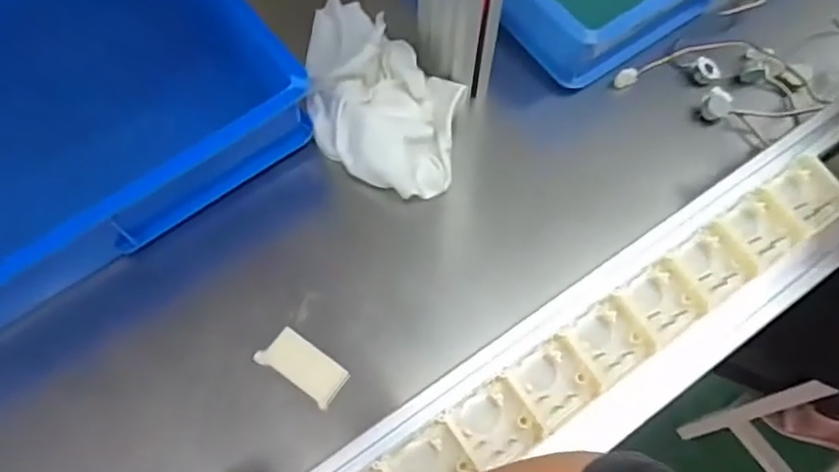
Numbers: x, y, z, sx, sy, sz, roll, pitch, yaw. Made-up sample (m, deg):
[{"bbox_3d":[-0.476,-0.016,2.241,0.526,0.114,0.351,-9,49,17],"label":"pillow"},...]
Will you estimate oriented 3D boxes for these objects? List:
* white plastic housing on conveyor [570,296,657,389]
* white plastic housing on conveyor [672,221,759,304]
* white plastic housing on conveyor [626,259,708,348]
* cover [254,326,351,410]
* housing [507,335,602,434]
[{"bbox_3d":[0.135,0.073,0.432,0.050,0.016,0.046,-31,69,-14],"label":"white plastic housing on conveyor"},{"bbox_3d":[0.215,0.023,0.457,0.047,0.027,0.046,-33,70,-14],"label":"white plastic housing on conveyor"},{"bbox_3d":[0.175,0.048,0.444,0.047,0.019,0.047,-31,69,-13],"label":"white plastic housing on conveyor"},{"bbox_3d":[-0.102,0.114,0.542,0.078,0.008,0.038,32,69,13],"label":"cover"},{"bbox_3d":[0.091,0.099,0.417,0.051,0.013,0.044,-31,69,-14],"label":"housing"}]

